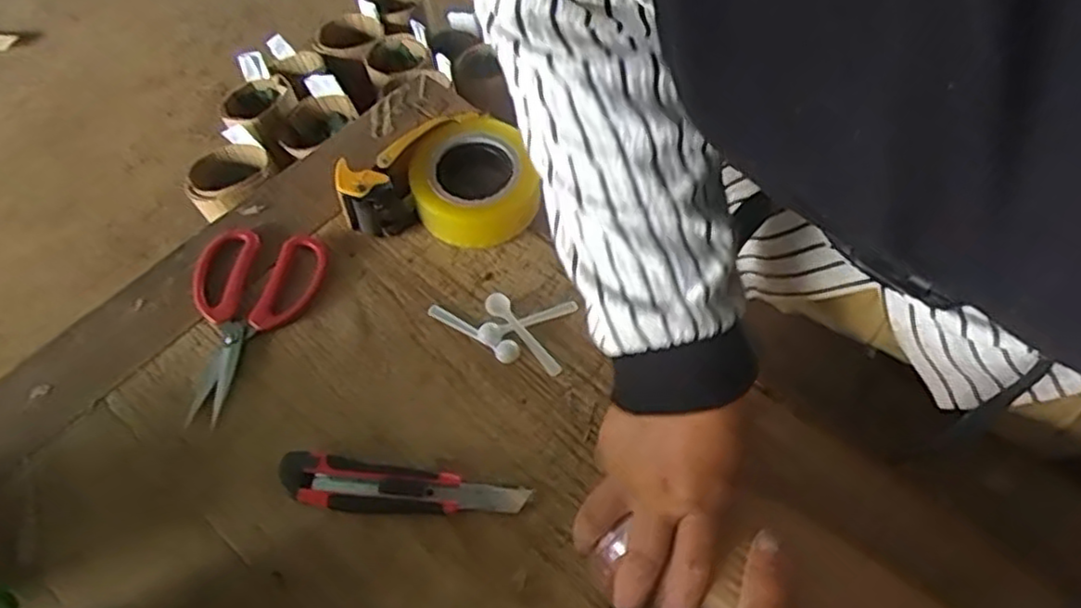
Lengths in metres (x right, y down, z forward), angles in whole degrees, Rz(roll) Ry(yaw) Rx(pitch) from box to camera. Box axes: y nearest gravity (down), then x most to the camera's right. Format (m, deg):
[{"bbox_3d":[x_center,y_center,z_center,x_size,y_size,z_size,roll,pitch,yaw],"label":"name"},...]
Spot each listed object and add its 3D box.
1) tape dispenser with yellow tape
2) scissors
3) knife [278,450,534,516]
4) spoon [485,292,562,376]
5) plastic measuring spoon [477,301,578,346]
[{"bbox_3d":[-0.089,-0.107,0.661,0.175,0.066,0.130,-32,64,-21],"label":"tape dispenser with yellow tape"},{"bbox_3d":[-0.259,0.012,0.611,0.109,0.021,0.182,5,57,1],"label":"scissors"},{"bbox_3d":[-0.106,0.143,0.532,0.186,0.014,0.039,8,58,3],"label":"knife"},{"bbox_3d":[-0.015,0.025,0.610,0.021,0.012,0.092,-35,65,-22],"label":"spoon"},{"bbox_3d":[-0.011,0.015,0.620,0.091,0.008,0.019,-19,60,-14],"label":"plastic measuring spoon"}]

